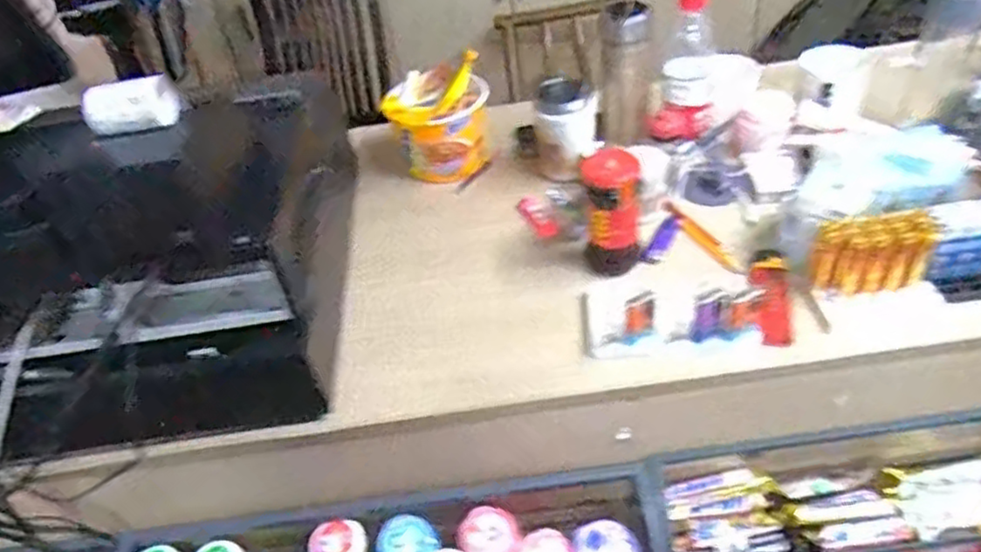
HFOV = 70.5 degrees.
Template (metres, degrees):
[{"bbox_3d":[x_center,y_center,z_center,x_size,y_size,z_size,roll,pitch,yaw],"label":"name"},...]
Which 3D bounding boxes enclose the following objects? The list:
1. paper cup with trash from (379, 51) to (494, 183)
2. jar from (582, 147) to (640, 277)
[{"bbox_3d":[-0.076,-0.232,0.994,0.146,0.139,0.136,-12,41,-1],"label":"paper cup with trash"},{"bbox_3d":[0.138,-0.071,0.782,0.060,0.128,0.061,-6,42,5],"label":"jar"}]

